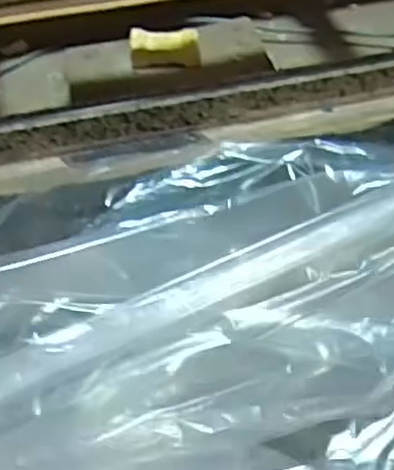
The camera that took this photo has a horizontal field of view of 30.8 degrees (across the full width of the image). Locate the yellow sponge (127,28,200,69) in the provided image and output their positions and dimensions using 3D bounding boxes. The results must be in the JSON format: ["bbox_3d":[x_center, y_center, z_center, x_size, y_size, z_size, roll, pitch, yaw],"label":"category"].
[{"bbox_3d":[-0.023,-0.135,0.516,0.049,0.018,0.022,2,49,4],"label":"yellow sponge"}]

